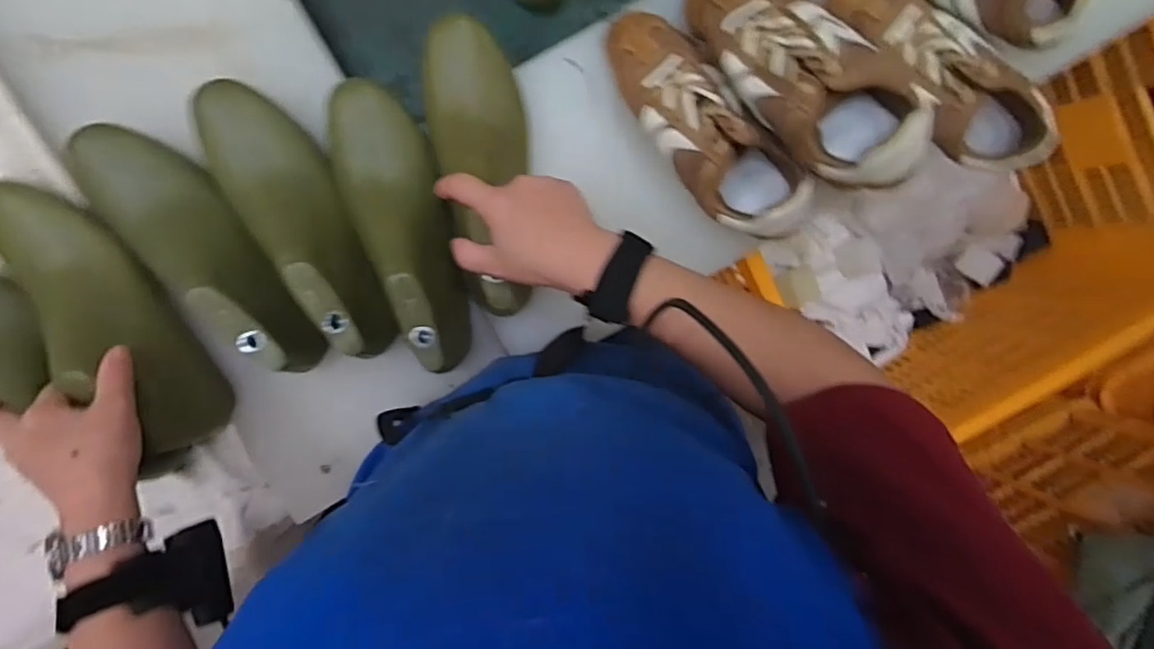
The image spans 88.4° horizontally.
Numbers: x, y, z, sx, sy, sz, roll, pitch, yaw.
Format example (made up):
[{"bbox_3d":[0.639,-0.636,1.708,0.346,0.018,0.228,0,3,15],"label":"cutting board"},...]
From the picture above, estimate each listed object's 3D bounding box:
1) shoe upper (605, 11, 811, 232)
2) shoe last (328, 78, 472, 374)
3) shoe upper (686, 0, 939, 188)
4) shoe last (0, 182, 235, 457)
[{"bbox_3d":[0.109,-0.165,0.500,0.089,0.073,0.229,-39,99,0],"label":"shoe upper"},{"bbox_3d":[-0.137,-0.081,0.473,0.070,0.077,0.234,-19,83,-3],"label":"shoe last"},{"bbox_3d":[0.169,-0.195,0.464,0.093,0.075,0.227,-45,82,1],"label":"shoe upper"},{"bbox_3d":[-0.369,-0.014,0.457,0.071,0.086,0.242,-37,96,0],"label":"shoe last"}]

